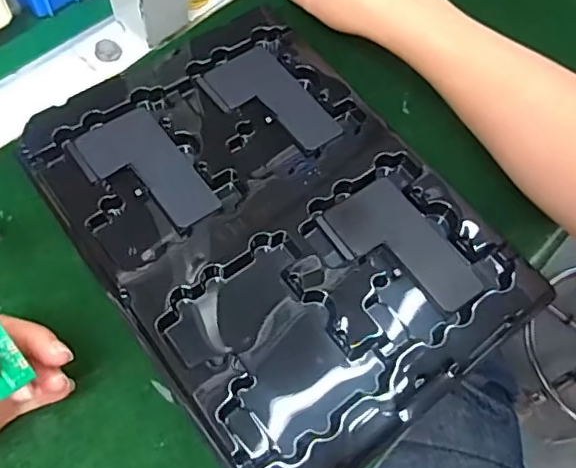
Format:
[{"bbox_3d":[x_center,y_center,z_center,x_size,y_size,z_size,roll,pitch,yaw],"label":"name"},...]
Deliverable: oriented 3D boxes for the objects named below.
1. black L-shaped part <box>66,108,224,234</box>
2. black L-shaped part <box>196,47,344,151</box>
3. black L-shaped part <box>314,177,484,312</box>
[{"bbox_3d":[-0.094,-0.040,0.367,0.058,0.004,0.098,-33,71,-18],"label":"black L-shaped part"},{"bbox_3d":[-0.012,-0.093,0.400,0.057,0.004,0.097,-38,72,-19],"label":"black L-shaped part"},{"bbox_3d":[0.070,0.011,0.355,0.061,0.004,0.097,-32,70,-17],"label":"black L-shaped part"}]

